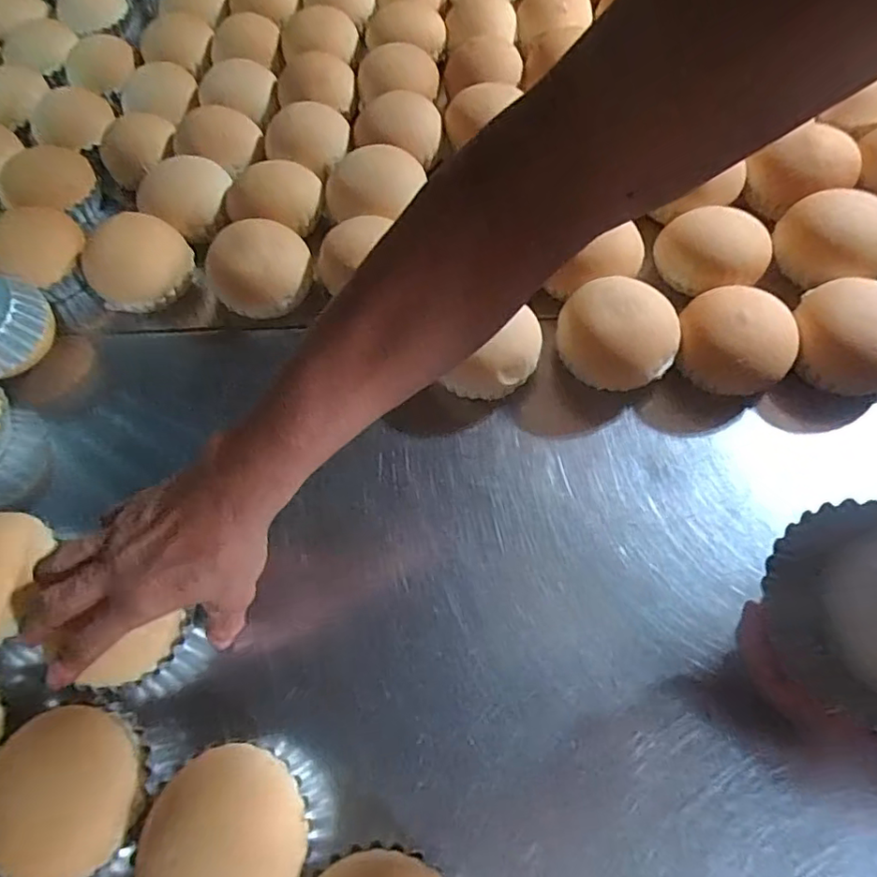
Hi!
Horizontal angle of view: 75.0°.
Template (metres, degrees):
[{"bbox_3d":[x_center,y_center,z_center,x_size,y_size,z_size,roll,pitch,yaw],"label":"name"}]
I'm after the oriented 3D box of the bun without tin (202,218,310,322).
[{"bbox_3d":[-0.164,-0.155,0.525,0.085,0.050,0.088,15,78,-18],"label":"bun without tin"}]

